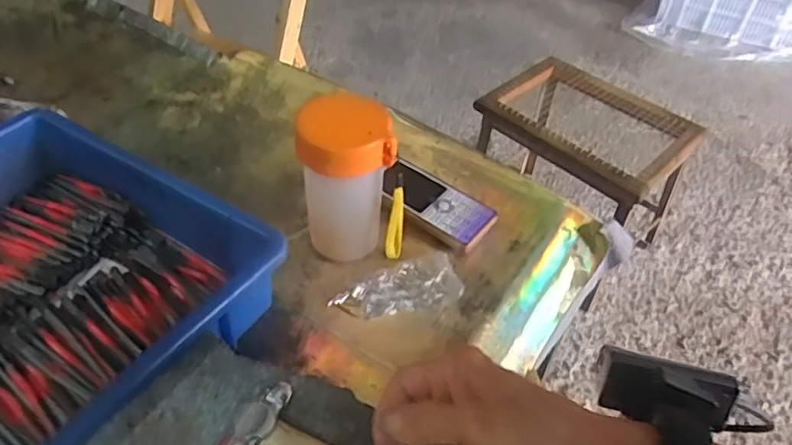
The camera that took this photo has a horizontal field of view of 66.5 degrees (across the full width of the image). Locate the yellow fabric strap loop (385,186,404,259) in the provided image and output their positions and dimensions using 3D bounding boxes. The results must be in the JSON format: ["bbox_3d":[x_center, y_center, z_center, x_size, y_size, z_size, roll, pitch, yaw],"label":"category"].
[{"bbox_3d":[0.000,0.002,0.492,0.013,0.076,0.010,1,45,-2],"label":"yellow fabric strap loop"}]

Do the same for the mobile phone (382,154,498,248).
[{"bbox_3d":[0.034,-0.019,0.556,0.114,0.015,0.053,30,49,21],"label":"mobile phone"}]

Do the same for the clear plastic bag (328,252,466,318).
[{"bbox_3d":[0.000,0.053,0.499,0.102,0.016,0.050,-10,48,-17],"label":"clear plastic bag"}]

